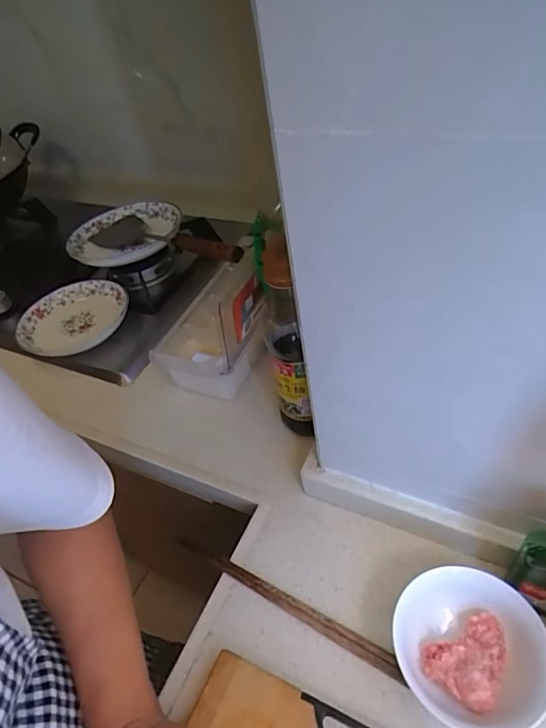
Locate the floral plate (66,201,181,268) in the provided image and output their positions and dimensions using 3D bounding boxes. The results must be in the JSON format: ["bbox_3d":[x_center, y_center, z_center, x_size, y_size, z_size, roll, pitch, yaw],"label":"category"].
[{"bbox_3d":[-0.244,-0.218,0.779,0.179,0.042,0.158,-2,45,10],"label":"floral plate"}]

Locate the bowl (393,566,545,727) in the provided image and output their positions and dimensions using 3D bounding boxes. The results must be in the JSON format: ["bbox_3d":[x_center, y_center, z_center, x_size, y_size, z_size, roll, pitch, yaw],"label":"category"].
[{"bbox_3d":[0.150,0.223,0.364,0.105,0.058,0.105,-6,45,6],"label":"bowl"}]

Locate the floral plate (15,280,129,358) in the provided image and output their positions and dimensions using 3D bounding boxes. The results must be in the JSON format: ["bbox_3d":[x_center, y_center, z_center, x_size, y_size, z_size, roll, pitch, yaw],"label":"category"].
[{"bbox_3d":[-0.315,-0.078,0.736,0.135,0.039,0.153,21,54,29],"label":"floral plate"}]

